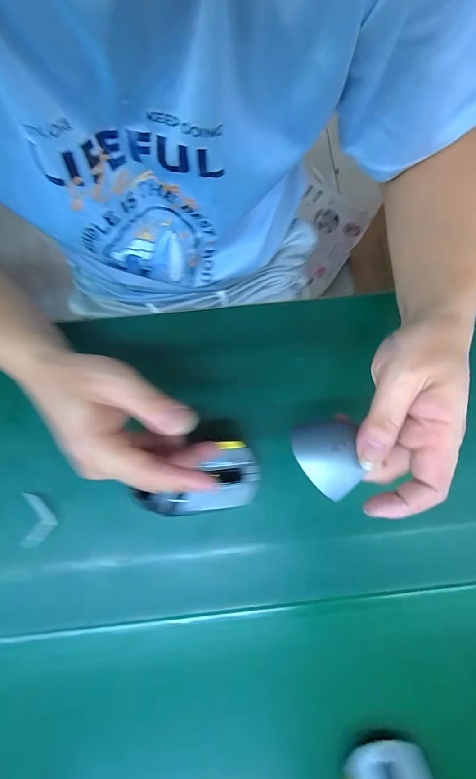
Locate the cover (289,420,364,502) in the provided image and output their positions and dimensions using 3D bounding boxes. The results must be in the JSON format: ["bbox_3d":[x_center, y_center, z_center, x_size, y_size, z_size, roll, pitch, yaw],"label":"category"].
[{"bbox_3d":[0.063,0.048,0.225,0.042,0.010,0.050,-12,78,-4],"label":"cover"}]

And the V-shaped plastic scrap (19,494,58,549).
[{"bbox_3d":[-0.187,0.122,0.306,0.029,0.004,0.049,2,84,-12],"label":"V-shaped plastic scrap"}]

